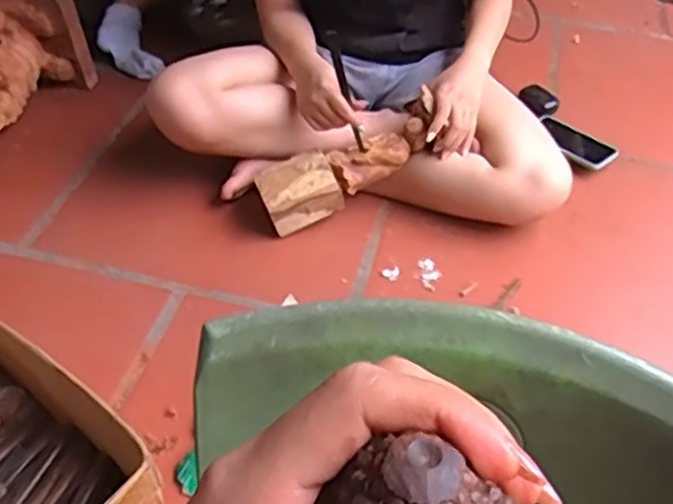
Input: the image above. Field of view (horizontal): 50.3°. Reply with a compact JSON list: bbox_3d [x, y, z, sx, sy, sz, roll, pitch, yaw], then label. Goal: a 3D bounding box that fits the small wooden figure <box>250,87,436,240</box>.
[{"bbox_3d":[0.012,-0.124,1.081,0.266,0.081,0.096,-29,52,-6],"label":"small wooden figure"}]

